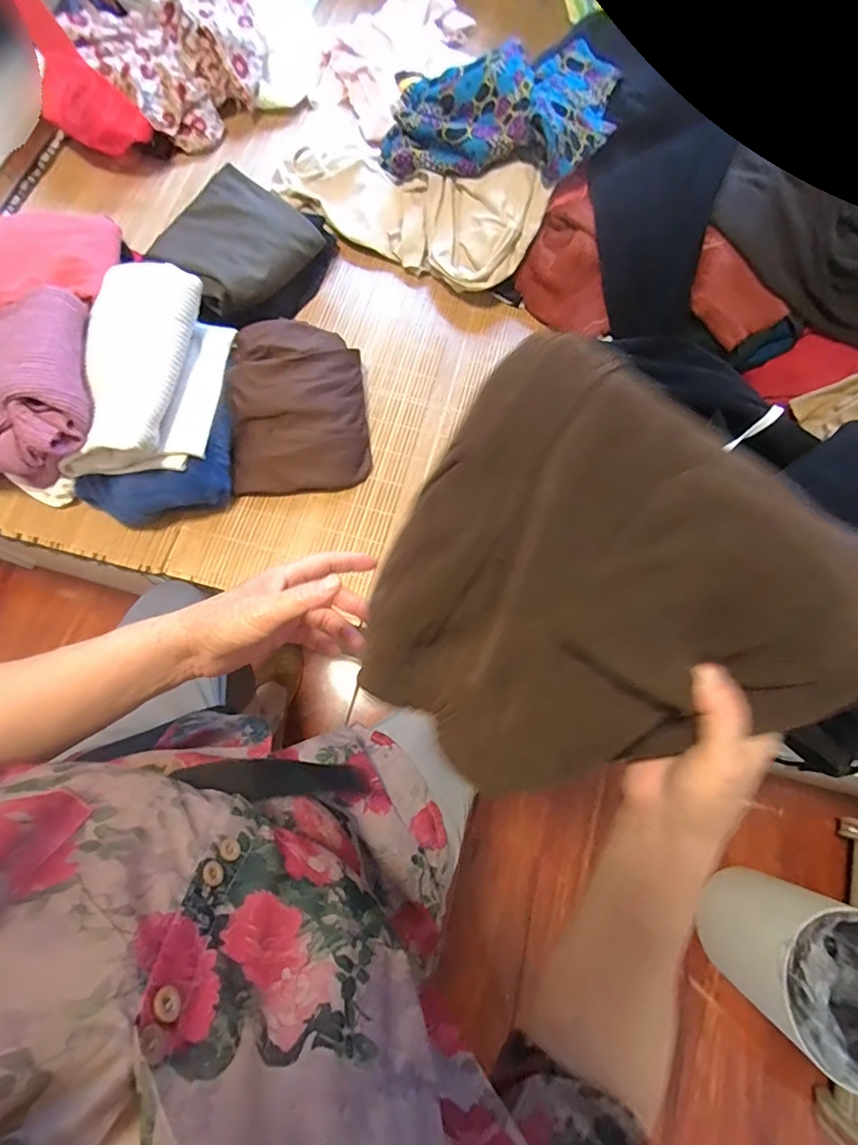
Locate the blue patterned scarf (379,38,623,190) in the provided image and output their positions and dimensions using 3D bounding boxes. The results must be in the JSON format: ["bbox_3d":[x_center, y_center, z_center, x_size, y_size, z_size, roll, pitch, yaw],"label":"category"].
[{"bbox_3d":[0.117,-0.775,0.800,0.357,0.139,0.308,17,74,4],"label":"blue patterned scarf"}]

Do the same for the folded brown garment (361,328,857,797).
[{"bbox_3d":[0.083,0.026,0.272,0.237,0.032,0.227,40,107,10],"label":"folded brown garment"}]

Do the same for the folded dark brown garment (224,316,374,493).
[{"bbox_3d":[-0.189,-0.244,0.720,0.192,0.091,0.241,-3,74,-1],"label":"folded dark brown garment"}]

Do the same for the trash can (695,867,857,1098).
[{"bbox_3d":[0.596,0.629,0.813,0.199,0.343,0.207,0,74,0],"label":"trash can"}]

